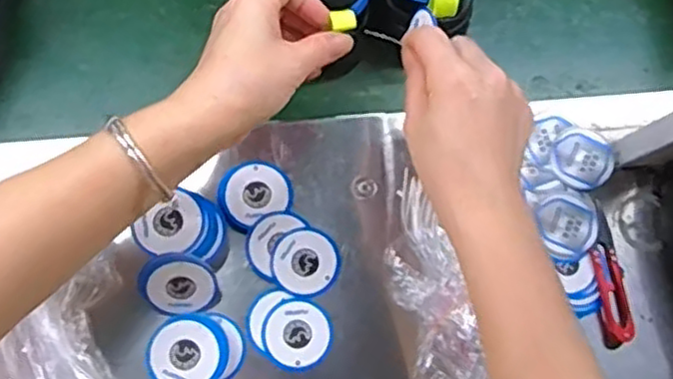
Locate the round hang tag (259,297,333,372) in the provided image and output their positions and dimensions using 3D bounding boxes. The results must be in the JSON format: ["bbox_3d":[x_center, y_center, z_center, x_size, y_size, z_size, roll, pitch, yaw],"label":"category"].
[{"bbox_3d":[-0.027,0.102,0.494,0.048,0.004,0.048,1,78,-6],"label":"round hang tag"}]

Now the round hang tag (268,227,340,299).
[{"bbox_3d":[-0.022,0.053,0.502,0.048,0.004,0.048,1,86,-12],"label":"round hang tag"}]

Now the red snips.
[{"bbox_3d":[0.207,0.079,0.526,0.023,0.015,0.077,-7,78,-2],"label":"red snips"}]

